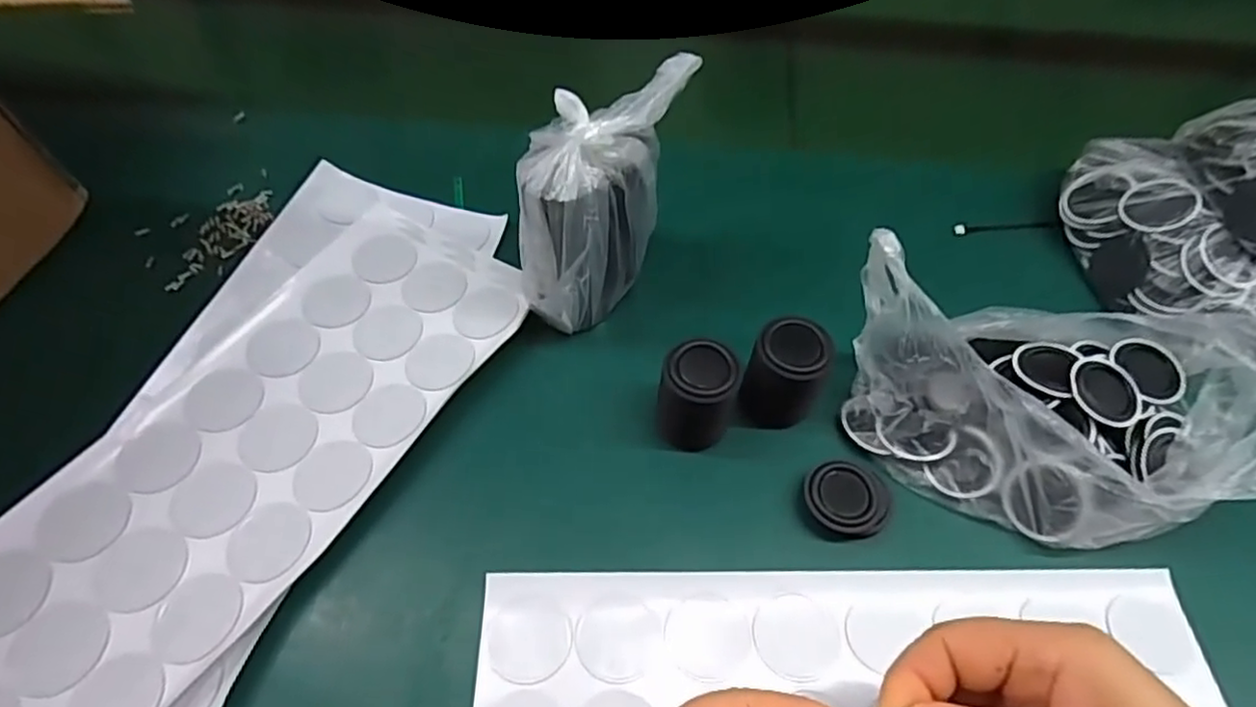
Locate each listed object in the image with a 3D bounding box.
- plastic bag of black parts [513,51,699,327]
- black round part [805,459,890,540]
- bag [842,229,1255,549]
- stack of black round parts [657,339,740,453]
[{"bbox_3d":[-0.018,-0.079,0.369,0.053,0.127,0.102,28,59,14],"label":"plastic bag of black parts"},{"bbox_3d":[0.110,0.075,0.339,0.040,0.014,0.038,0,54,-1],"label":"black round part"},{"bbox_3d":[0.214,0.020,0.334,0.181,0.080,0.136,-7,57,-8],"label":"bag"},{"bbox_3d":[0.038,0.028,0.352,0.046,0.066,0.038,13,57,5],"label":"stack of black round parts"}]

